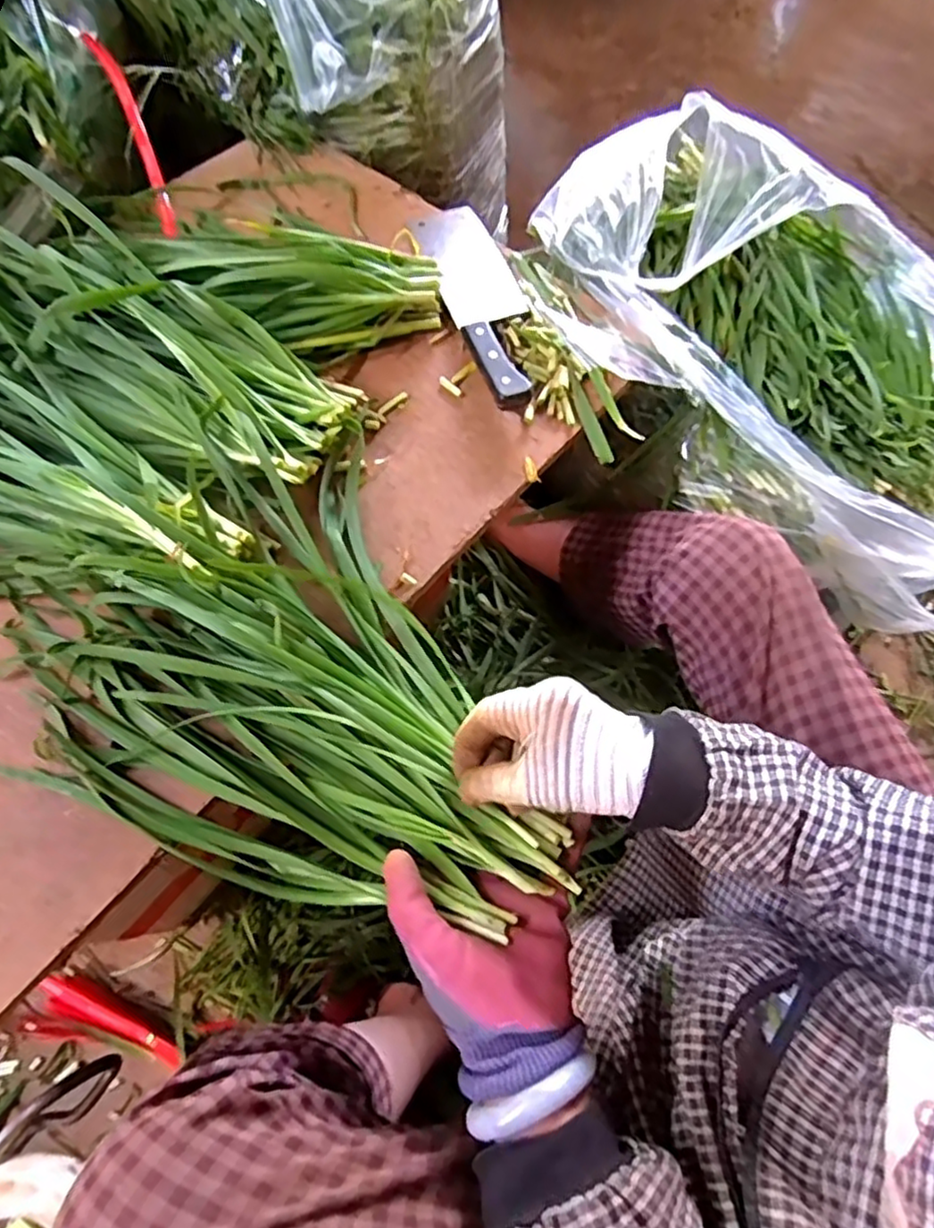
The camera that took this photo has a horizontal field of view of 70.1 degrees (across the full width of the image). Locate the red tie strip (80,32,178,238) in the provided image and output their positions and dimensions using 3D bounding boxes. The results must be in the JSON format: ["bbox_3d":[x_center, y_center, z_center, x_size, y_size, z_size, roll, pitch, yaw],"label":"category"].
[{"bbox_3d":[-0.297,-0.427,0.603,0.020,0.156,0.023,-21,23,-10],"label":"red tie strip"}]

